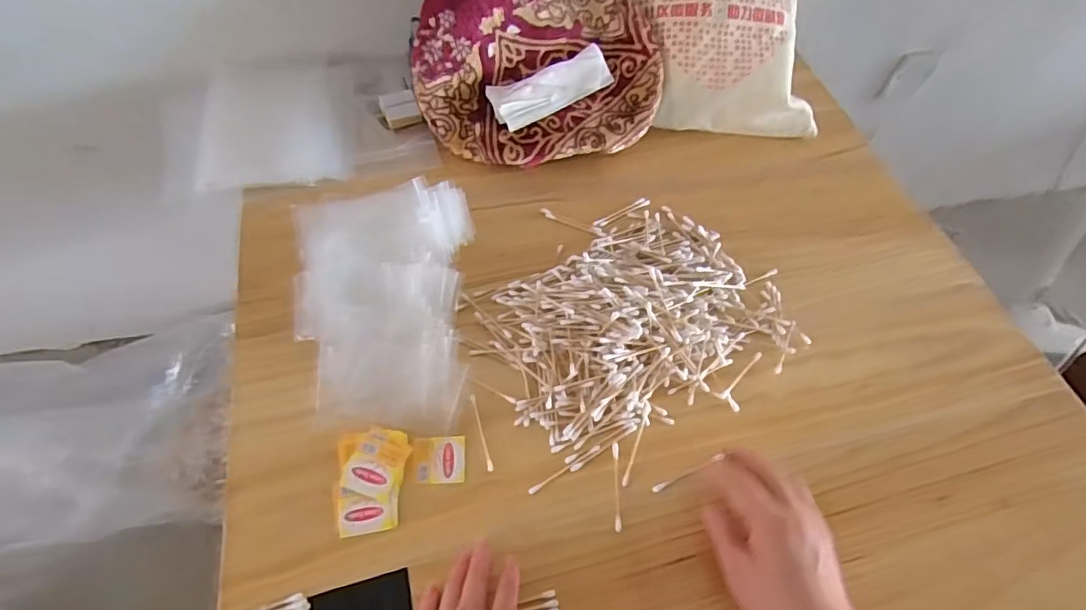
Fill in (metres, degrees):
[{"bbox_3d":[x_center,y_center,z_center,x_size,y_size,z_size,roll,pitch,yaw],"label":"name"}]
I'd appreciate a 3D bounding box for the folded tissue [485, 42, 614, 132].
[{"bbox_3d":[0.011,-0.252,0.669,0.144,0.052,0.017,-25,19,-8],"label":"folded tissue"}]

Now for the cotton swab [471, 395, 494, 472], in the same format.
[{"bbox_3d":[-0.053,0.110,0.498,0.005,0.004,0.070,-12,59,-12],"label":"cotton swab"}]

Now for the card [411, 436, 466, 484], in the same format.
[{"bbox_3d":[-0.088,0.131,0.484,0.044,0.004,0.038,3,61,-12],"label":"card"}]

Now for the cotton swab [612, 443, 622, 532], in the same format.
[{"bbox_3d":[0.062,0.151,0.480,0.006,0.004,0.073,4,57,-2],"label":"cotton swab"}]

